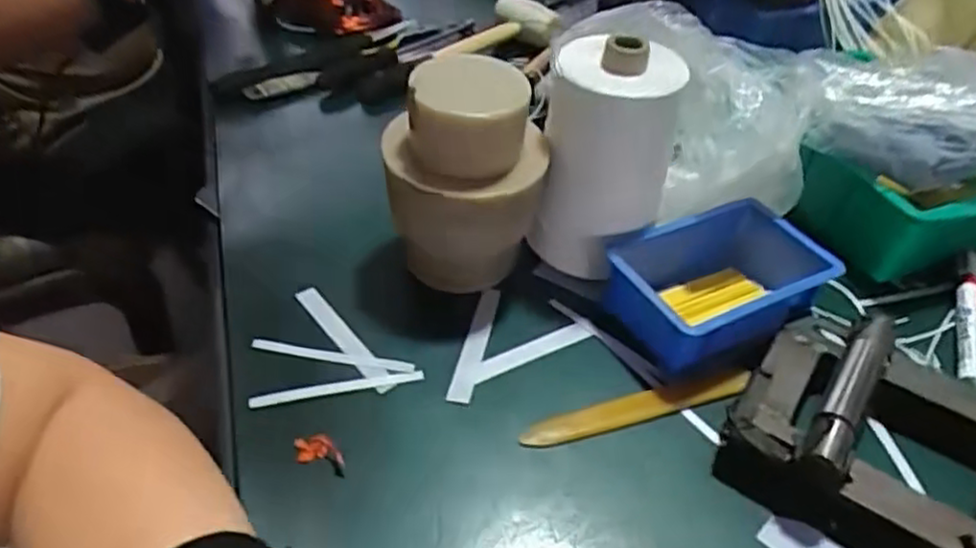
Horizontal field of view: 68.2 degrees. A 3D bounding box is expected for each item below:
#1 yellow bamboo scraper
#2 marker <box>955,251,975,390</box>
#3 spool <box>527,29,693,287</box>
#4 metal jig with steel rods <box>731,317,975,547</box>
[{"bbox_3d":[0.099,0.086,0.470,0.160,0.004,0.018,-11,45,-16],"label":"yellow bamboo scraper"},{"bbox_3d":[0.355,0.036,0.532,0.019,0.018,0.153,20,45,17],"label":"marker"},{"bbox_3d":[0.084,-0.080,0.526,0.091,0.163,0.077,14,44,10],"label":"spool"},{"bbox_3d":[0.256,0.103,0.429,0.198,0.051,0.145,28,48,24],"label":"metal jig with steel rods"}]

